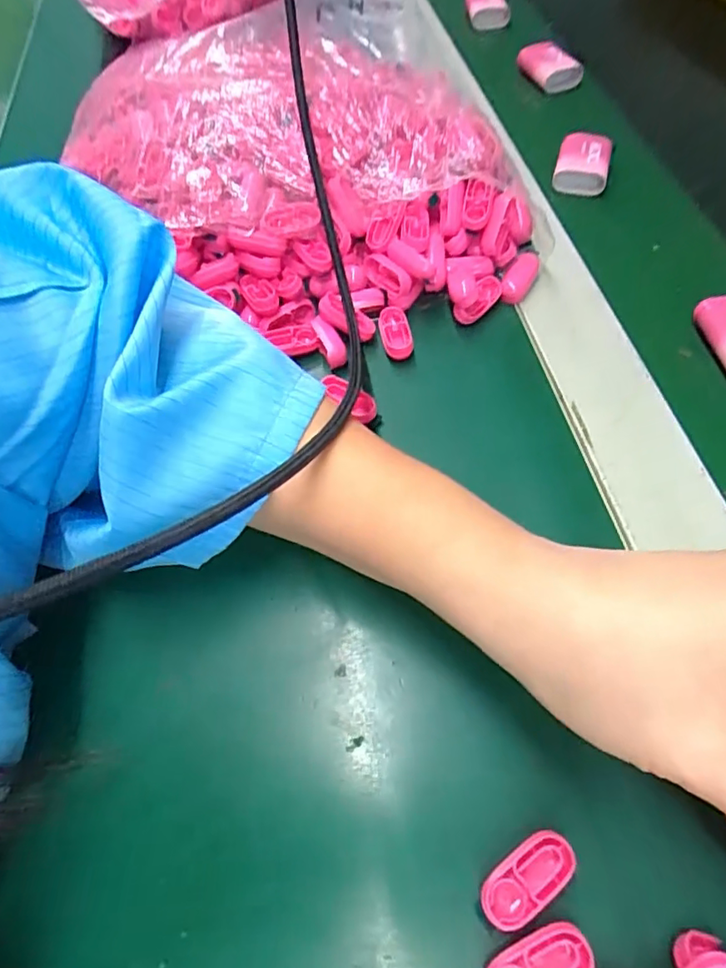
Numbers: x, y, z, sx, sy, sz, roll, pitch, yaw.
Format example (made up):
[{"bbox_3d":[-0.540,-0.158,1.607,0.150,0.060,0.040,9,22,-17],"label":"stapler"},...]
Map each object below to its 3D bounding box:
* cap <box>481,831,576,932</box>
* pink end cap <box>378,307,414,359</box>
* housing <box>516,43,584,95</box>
[{"bbox_3d":[0.054,0.128,0.178,0.034,0.004,0.016,-33,62,-16],"label":"cap"},{"bbox_3d":[0.018,-0.084,0.306,0.016,0.011,0.030,-9,58,-2],"label":"pink end cap"},{"bbox_3d":[0.162,-0.363,0.481,0.039,0.026,0.049,-23,60,-11],"label":"housing"}]

